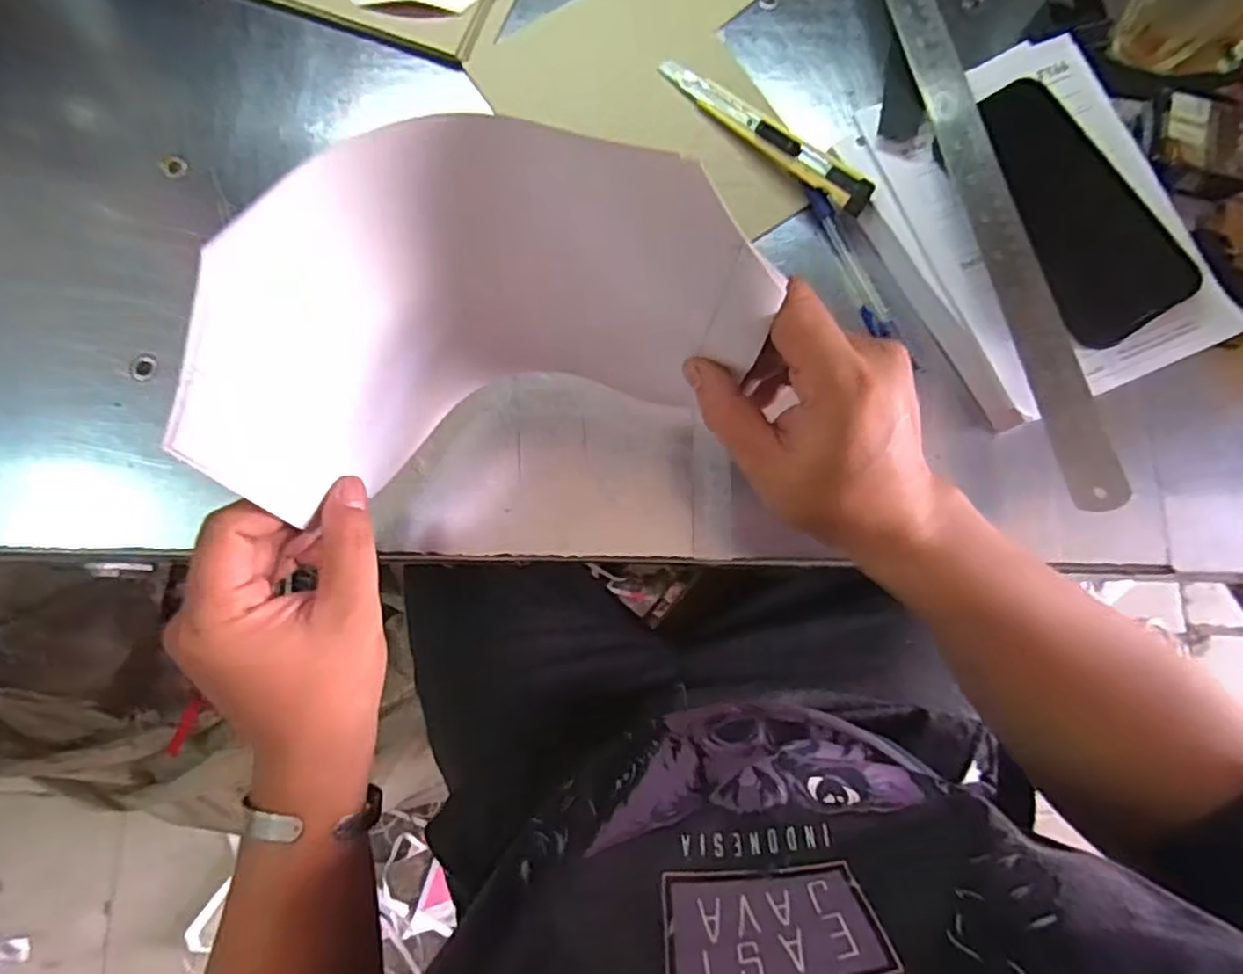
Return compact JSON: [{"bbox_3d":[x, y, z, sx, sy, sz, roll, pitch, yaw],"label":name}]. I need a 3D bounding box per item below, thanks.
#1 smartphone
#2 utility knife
[{"bbox_3d":[0.263,-0.164,0.413,0.090,0.016,0.161,-27,83,-13],"label":"smartphone"},{"bbox_3d":[0.090,-0.223,0.438,0.157,0.019,0.021,41,81,7],"label":"utility knife"}]

